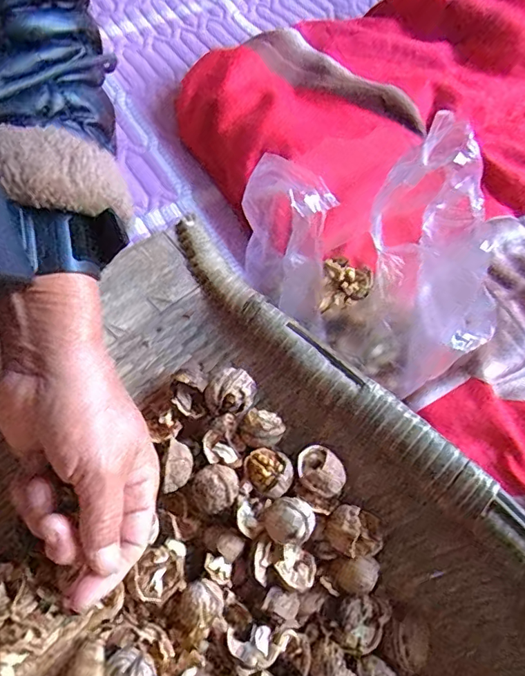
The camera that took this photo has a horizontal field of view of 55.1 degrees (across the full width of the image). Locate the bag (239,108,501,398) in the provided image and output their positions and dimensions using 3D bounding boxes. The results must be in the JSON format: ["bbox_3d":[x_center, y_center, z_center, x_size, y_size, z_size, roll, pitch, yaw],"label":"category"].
[{"bbox_3d":[0.084,-0.065,0.348,0.202,0.201,0.113,21,68,6],"label":"bag"}]

